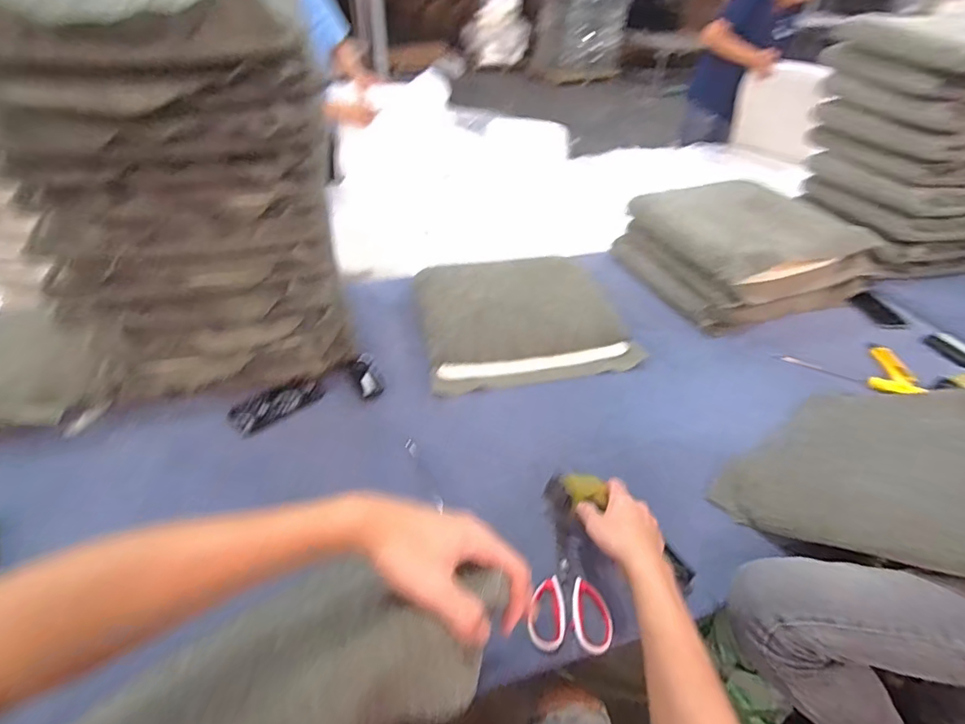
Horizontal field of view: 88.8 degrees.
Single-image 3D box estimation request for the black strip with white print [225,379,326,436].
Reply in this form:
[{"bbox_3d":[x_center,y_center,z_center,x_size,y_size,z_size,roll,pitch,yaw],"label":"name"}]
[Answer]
[{"bbox_3d":[-0.382,0.077,0.915,0.161,0.006,0.058,-29,77,-23],"label":"black strip with white print"}]

